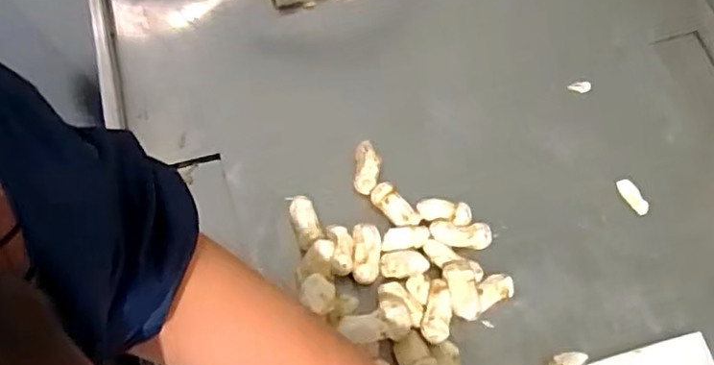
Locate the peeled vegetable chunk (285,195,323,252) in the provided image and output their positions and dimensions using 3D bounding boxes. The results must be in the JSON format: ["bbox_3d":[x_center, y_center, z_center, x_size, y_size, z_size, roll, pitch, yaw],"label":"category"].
[{"bbox_3d":[-0.043,0.033,0.537,0.021,0.022,0.049,-15,69,-8],"label":"peeled vegetable chunk"}]

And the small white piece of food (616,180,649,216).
[{"bbox_3d":[0.238,0.012,0.558,0.016,0.004,0.034,-31,72,-13],"label":"small white piece of food"}]

